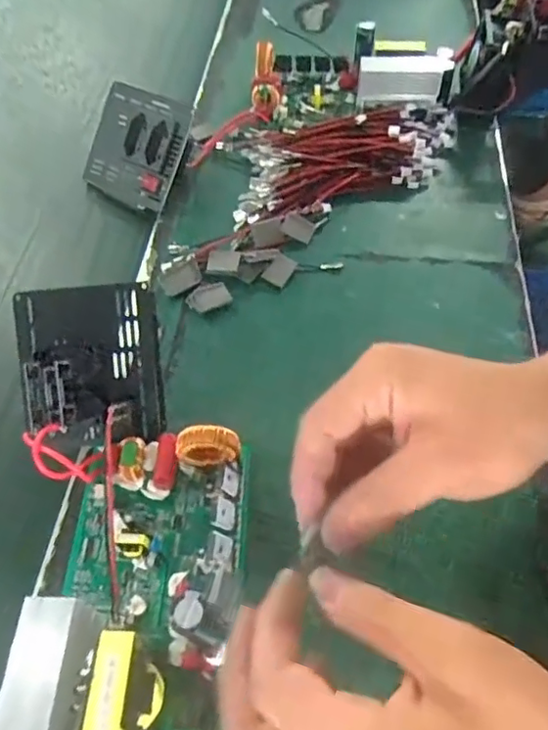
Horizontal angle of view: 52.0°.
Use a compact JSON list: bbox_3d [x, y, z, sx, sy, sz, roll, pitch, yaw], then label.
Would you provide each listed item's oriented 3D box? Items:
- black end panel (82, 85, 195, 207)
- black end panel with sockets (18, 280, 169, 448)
[{"bbox_3d":[-0.119,-0.187,0.479,0.090,0.011,0.090,28,105,24],"label":"black end panel"},{"bbox_3d":[-0.113,0.001,0.331,0.082,0.032,0.095,-6,93,0],"label":"black end panel with sockets"}]

